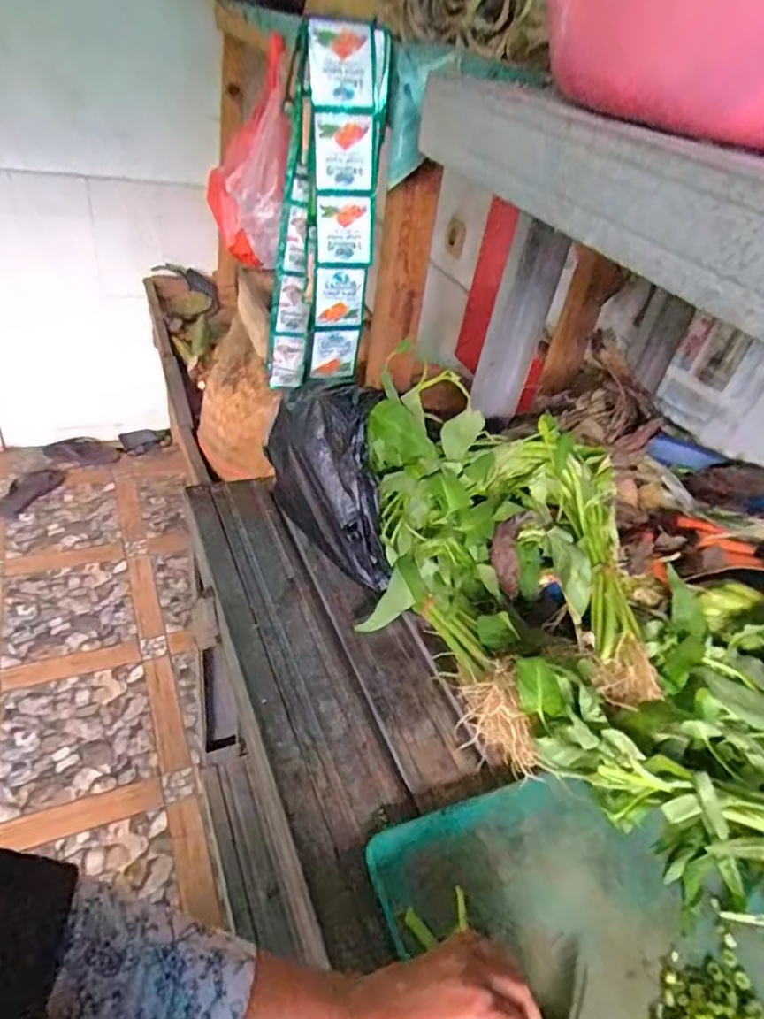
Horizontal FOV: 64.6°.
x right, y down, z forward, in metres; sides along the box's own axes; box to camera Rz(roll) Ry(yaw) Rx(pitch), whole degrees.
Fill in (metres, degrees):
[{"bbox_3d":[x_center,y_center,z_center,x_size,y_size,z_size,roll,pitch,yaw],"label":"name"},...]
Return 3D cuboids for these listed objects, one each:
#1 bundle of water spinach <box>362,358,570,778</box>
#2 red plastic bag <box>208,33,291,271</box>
[{"bbox_3d":[0.069,0.057,0.587,0.143,0.135,0.356,-10,65,-14],"label":"bundle of water spinach"},{"bbox_3d":[-0.253,-0.632,1.149,0.157,0.371,0.183,0,40,-13],"label":"red plastic bag"}]

